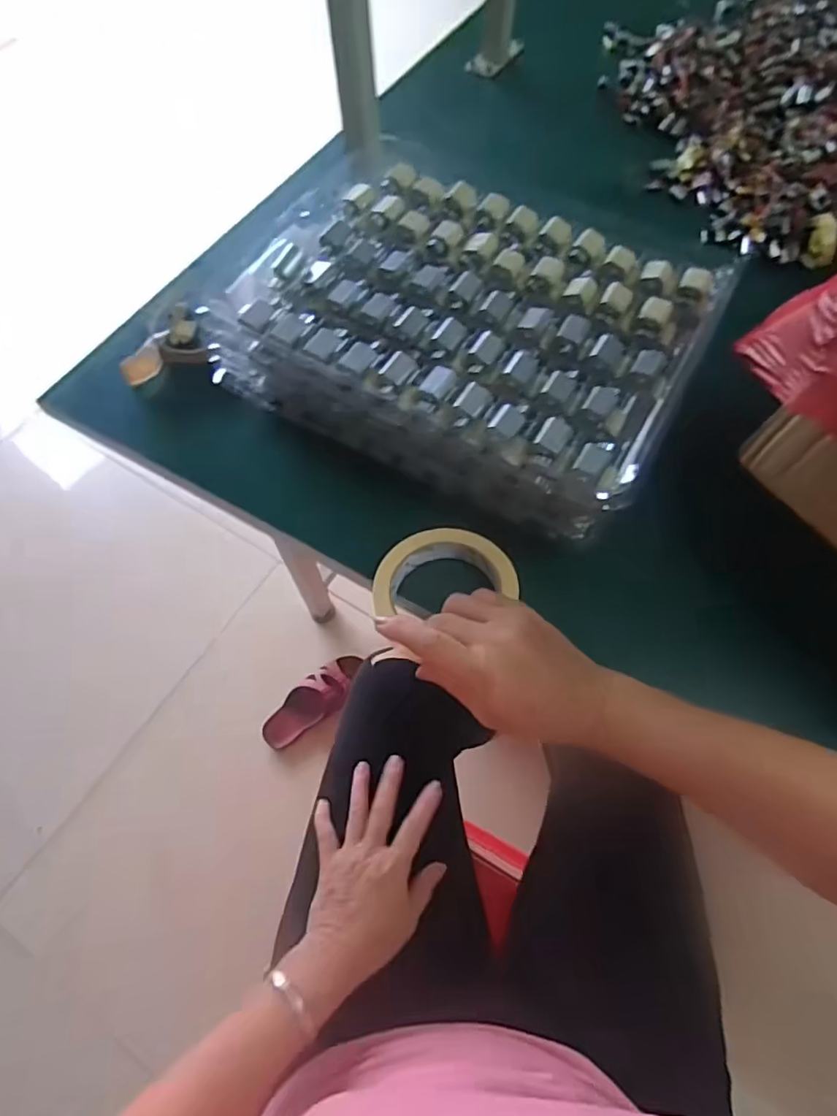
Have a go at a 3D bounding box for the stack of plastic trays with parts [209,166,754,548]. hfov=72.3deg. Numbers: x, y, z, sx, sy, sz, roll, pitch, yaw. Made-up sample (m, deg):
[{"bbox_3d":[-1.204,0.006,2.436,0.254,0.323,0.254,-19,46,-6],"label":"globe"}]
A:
[{"bbox_3d":[0.043,-0.189,0.481,0.345,0.086,0.258,27,68,15],"label":"stack of plastic trays with parts"}]

